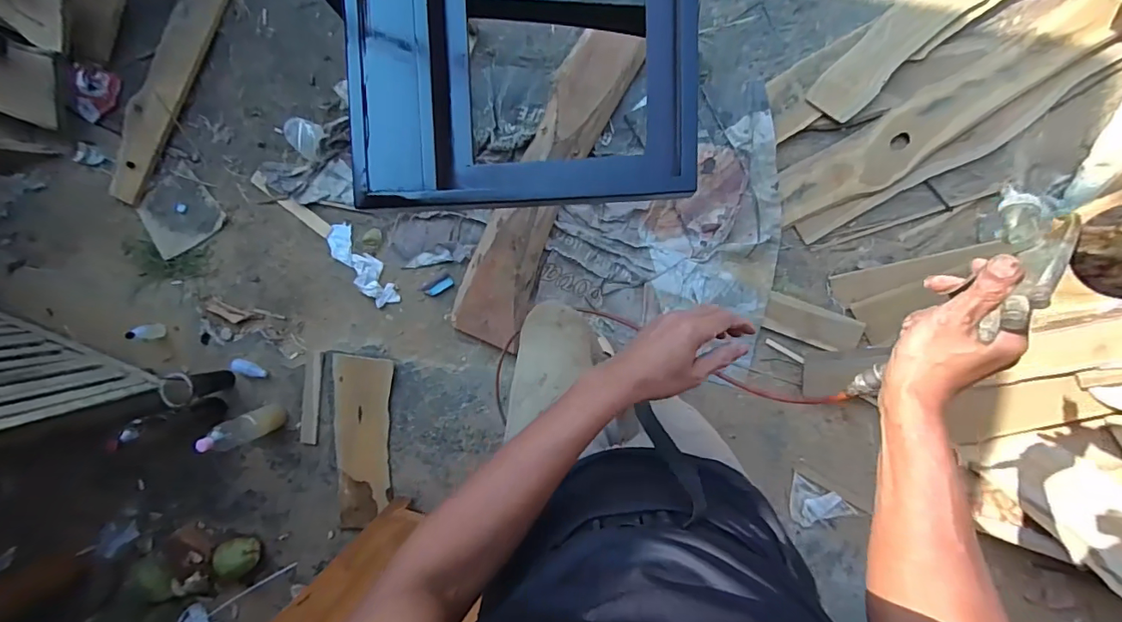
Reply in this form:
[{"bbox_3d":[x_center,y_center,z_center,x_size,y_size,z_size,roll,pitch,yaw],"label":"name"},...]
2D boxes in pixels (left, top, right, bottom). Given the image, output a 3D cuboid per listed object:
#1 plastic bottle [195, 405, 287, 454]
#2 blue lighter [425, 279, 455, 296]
[{"bbox_3d":[-0.883,0.328,1.340,0.089,0.249,0.082,0,94,7],"label":"plastic bottle"},{"bbox_3d":[-0.372,-0.072,1.473,0.093,0.009,0.029,-27,88,6],"label":"blue lighter"}]

